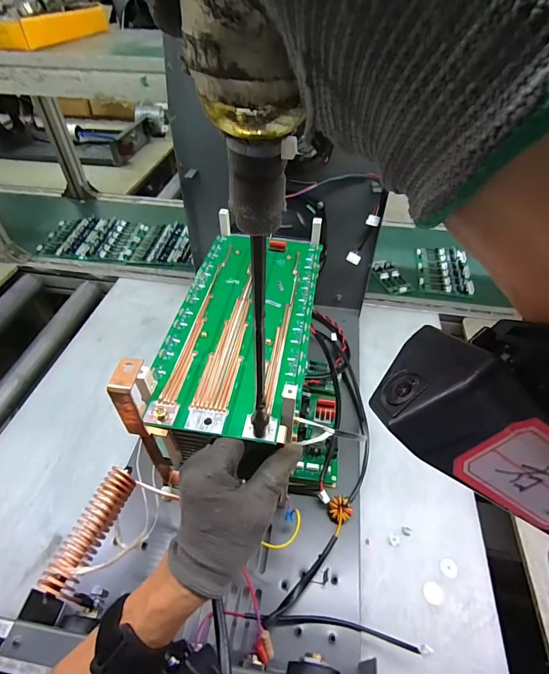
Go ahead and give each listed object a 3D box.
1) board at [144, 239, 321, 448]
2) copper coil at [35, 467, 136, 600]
[{"bbox_3d":[-0.031,-0.025,0.391,0.138,0.007,0.281,7,46,6],"label":"board"},{"bbox_3d":[-0.177,0.190,0.361,0.030,0.029,0.112,13,47,11],"label":"copper coil"}]

